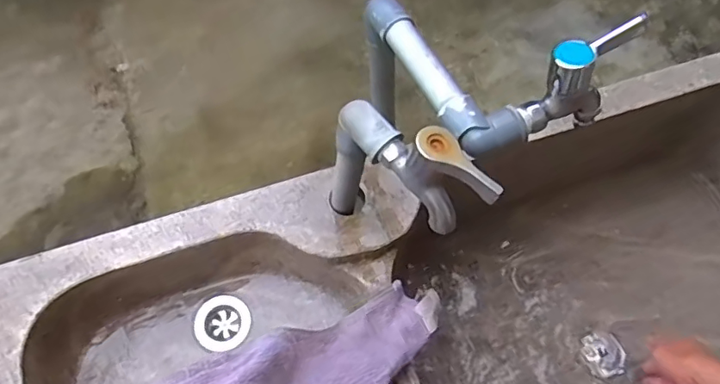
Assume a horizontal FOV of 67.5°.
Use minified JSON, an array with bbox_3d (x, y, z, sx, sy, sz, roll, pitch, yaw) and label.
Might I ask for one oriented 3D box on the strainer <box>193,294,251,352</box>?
[{"bbox_3d":[-0.152,0.146,0.599,0.059,0.013,0.059,1,62,-2],"label":"strainer"}]

